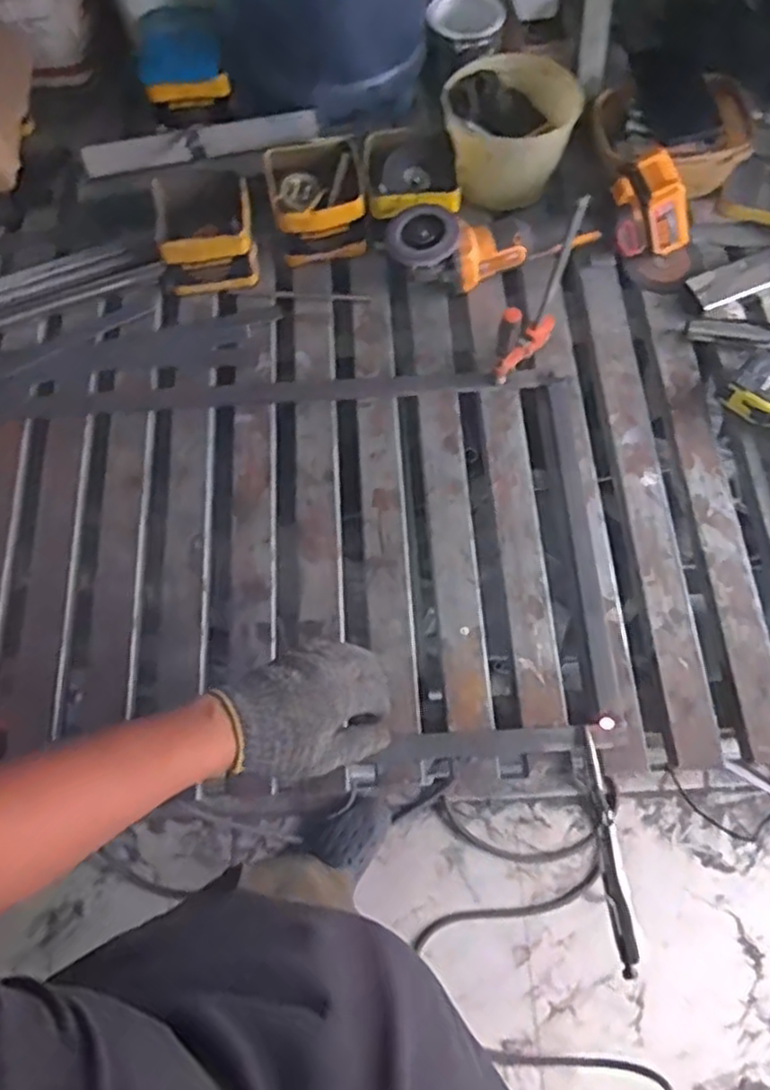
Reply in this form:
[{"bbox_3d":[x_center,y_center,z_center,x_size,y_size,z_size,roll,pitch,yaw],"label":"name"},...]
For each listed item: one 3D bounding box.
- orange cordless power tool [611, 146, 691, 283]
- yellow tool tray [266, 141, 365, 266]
[{"bbox_3d":[0.343,-0.403,0.892,0.077,0.151,0.079,25,71,45],"label":"orange cordless power tool"},{"bbox_3d":[-0.090,-0.449,0.937,0.119,0.091,0.127,-11,69,-3],"label":"yellow tool tray"}]

